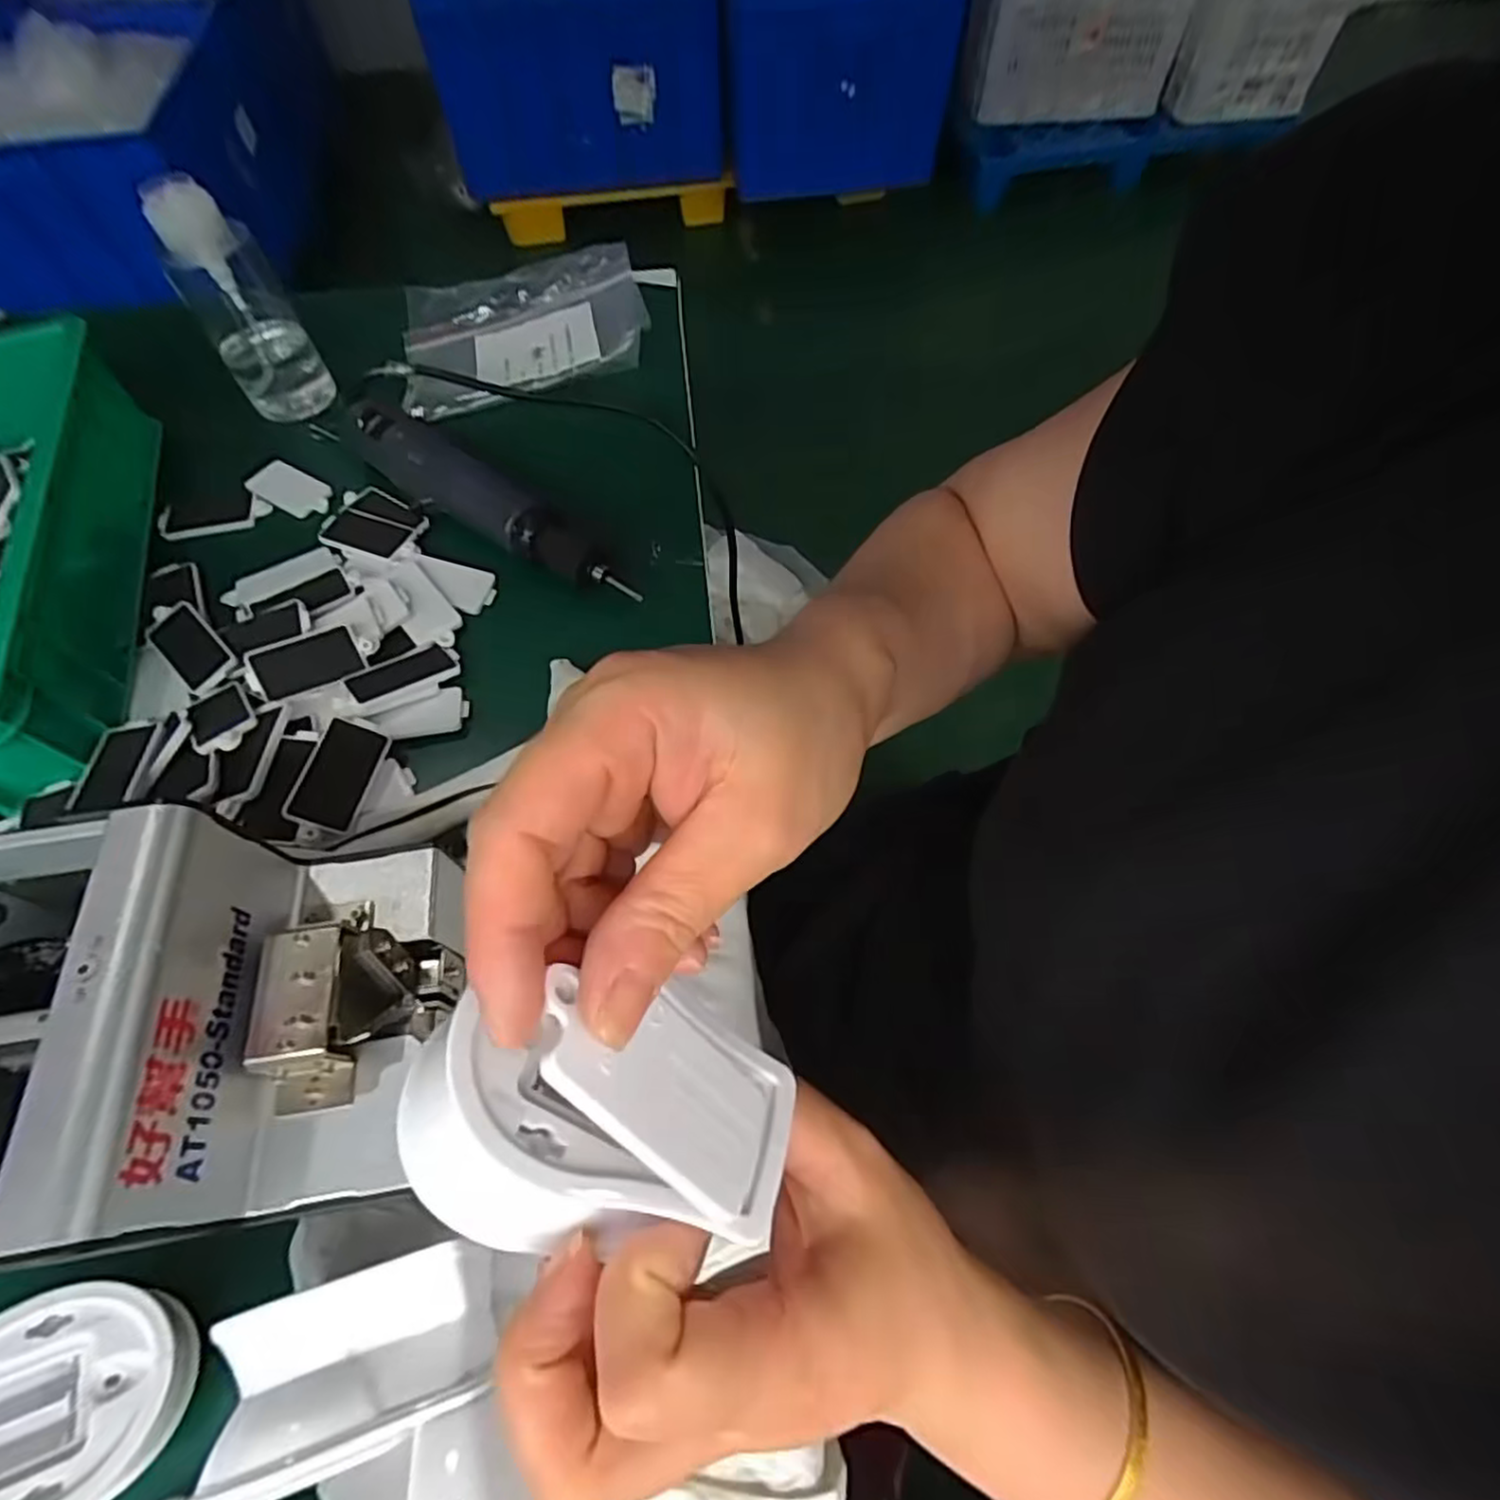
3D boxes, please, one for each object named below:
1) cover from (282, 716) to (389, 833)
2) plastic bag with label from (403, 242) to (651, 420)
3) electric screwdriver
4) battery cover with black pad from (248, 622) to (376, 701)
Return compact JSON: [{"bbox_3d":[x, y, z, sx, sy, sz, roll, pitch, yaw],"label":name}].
[{"bbox_3d":[-0.222,0.013,0.379,0.033,0.008,0.061,27,55,-28],"label":"cover"},{"bbox_3d":[-0.186,-0.352,0.577,0.193,0.028,0.189,-14,64,-7],"label":"plastic bag with label"},{"bbox_3d":[-0.175,-0.164,0.471,0.253,0.030,0.047,34,68,16],"label":"electric screwdriver"},{"bbox_3d":[-0.260,-0.053,0.415,0.070,0.005,0.031,-19,100,-10],"label":"battery cover with black pad"}]

